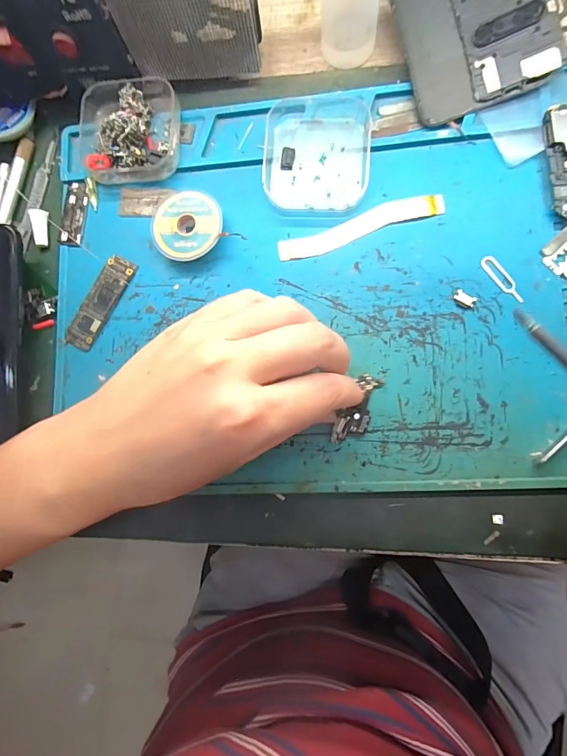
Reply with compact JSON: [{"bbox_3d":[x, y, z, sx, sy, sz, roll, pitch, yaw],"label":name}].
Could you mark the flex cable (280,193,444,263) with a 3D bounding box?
[{"bbox_3d":[0.047,-0.094,0.232,0.102,0.004,0.018,-18,84,5],"label":"flex cable"}]

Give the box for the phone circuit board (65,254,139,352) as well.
[{"bbox_3d":[-0.118,-0.048,0.244,0.020,0.005,0.064,30,90,8],"label":"phone circuit board"}]

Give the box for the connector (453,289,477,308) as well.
[{"bbox_3d":[0.106,-0.046,0.219,0.012,0.004,0.007,34,91,8],"label":"connector"}]

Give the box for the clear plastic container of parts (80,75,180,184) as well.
[{"bbox_3d":[-0.100,-0.163,0.243,0.063,0.021,0.068,2,86,7],"label":"clear plastic container of parts"}]

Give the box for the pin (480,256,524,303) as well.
[{"bbox_3d":[0.127,-0.057,0.217,0.009,0.004,0.033,-36,83,3],"label":"pin"}]

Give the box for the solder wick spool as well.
[{"bbox_3d":[-0.060,-0.095,0.238,0.044,0.012,0.046,0,86,7],"label":"solder wick spool"}]

